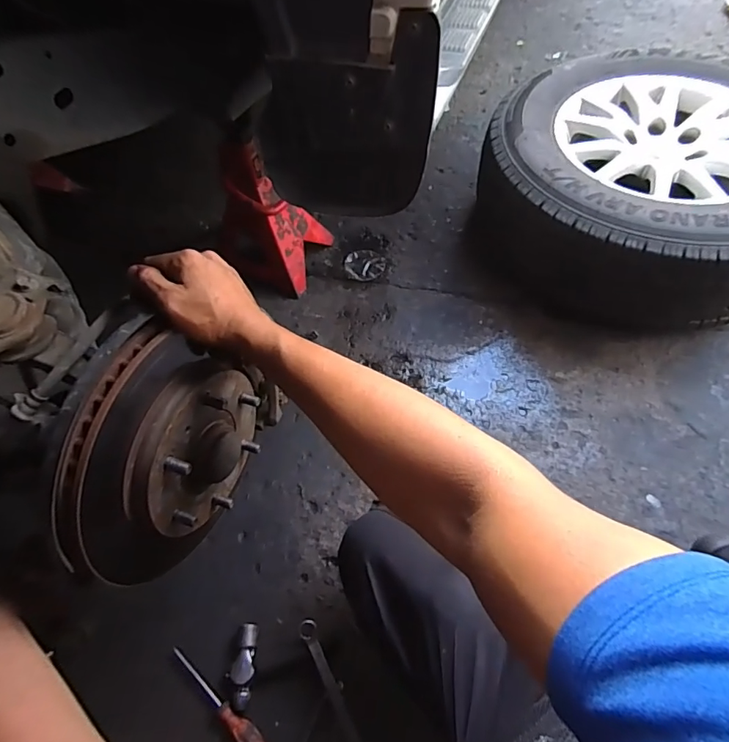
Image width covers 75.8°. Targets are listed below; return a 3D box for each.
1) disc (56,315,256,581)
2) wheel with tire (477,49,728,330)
[{"bbox_3d":[-0.187,0.088,0.457,0.067,0.233,0.218,13,59,12],"label":"disc"},{"bbox_3d":[0.639,-0.407,1.054,0.610,0.244,0.670,-2,57,3],"label":"wheel with tire"}]

